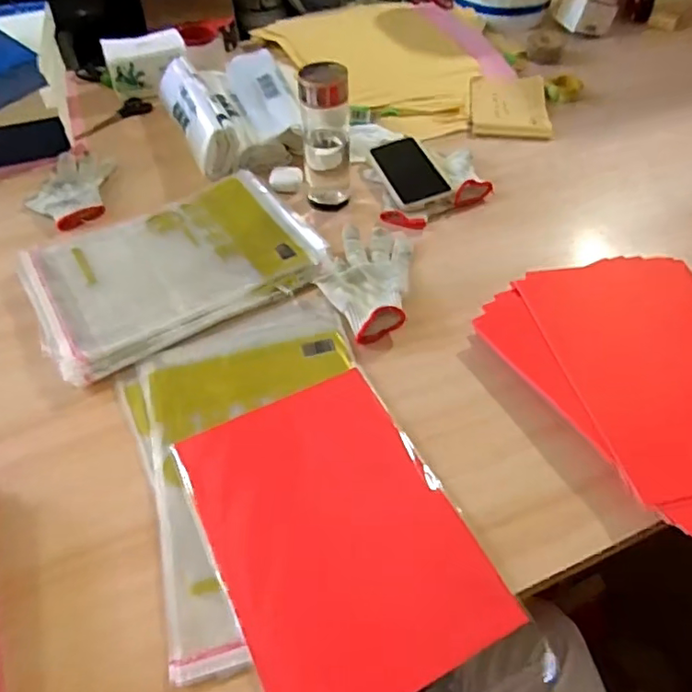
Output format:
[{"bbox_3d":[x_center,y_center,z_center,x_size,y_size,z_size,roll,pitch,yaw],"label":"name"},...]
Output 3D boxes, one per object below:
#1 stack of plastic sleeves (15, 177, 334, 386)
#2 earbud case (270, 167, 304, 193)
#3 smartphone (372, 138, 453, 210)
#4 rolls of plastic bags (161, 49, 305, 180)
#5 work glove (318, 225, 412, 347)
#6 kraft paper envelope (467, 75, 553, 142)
[{"bbox_3d":[-0.221,-0.106,0.739,0.347,0.028,0.255,-26,53,-20],"label":"stack of plastic sleeves"},{"bbox_3d":[-0.091,-0.254,0.873,0.050,0.021,0.044,-7,50,-5],"label":"earbud case"},{"bbox_3d":[0.096,-0.260,0.858,0.082,0.016,0.169,-16,50,-2],"label":"smartphone"},{"bbox_3d":[-0.197,-0.401,0.962,0.193,0.073,0.313,-14,51,-11],"label":"rolls of plastic bags"},{"bbox_3d":[0.024,-0.088,0.713,0.106,0.034,0.199,6,49,6],"label":"work glove"},{"bbox_3d":[0.295,-0.437,1.027,0.134,0.021,0.186,5,50,5],"label":"kraft paper envelope"}]

